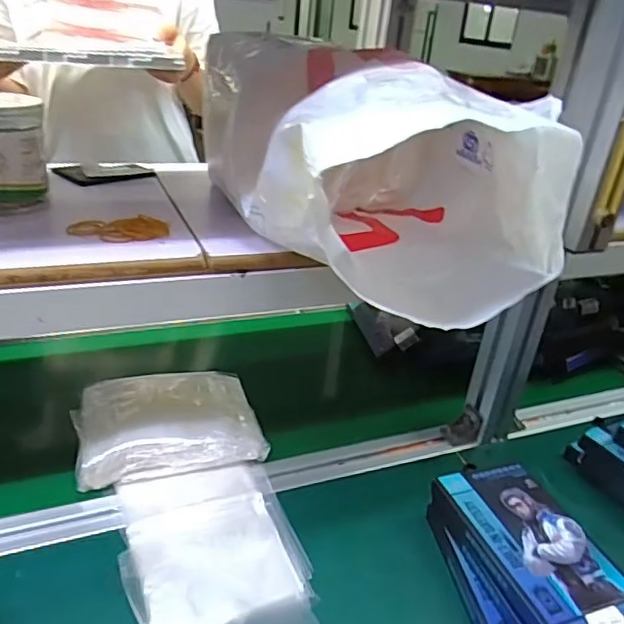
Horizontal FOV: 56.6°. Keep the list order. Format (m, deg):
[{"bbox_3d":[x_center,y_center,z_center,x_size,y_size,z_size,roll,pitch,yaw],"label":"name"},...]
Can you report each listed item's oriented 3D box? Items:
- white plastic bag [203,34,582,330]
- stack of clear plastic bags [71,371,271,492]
[{"bbox_3d":[0.061,-0.125,0.492,0.229,0.157,0.271,-4,29,-19],"label":"white plastic bag"},{"bbox_3d":[-0.149,0.114,0.607,0.177,0.049,0.136,-4,29,-18],"label":"stack of clear plastic bags"}]

